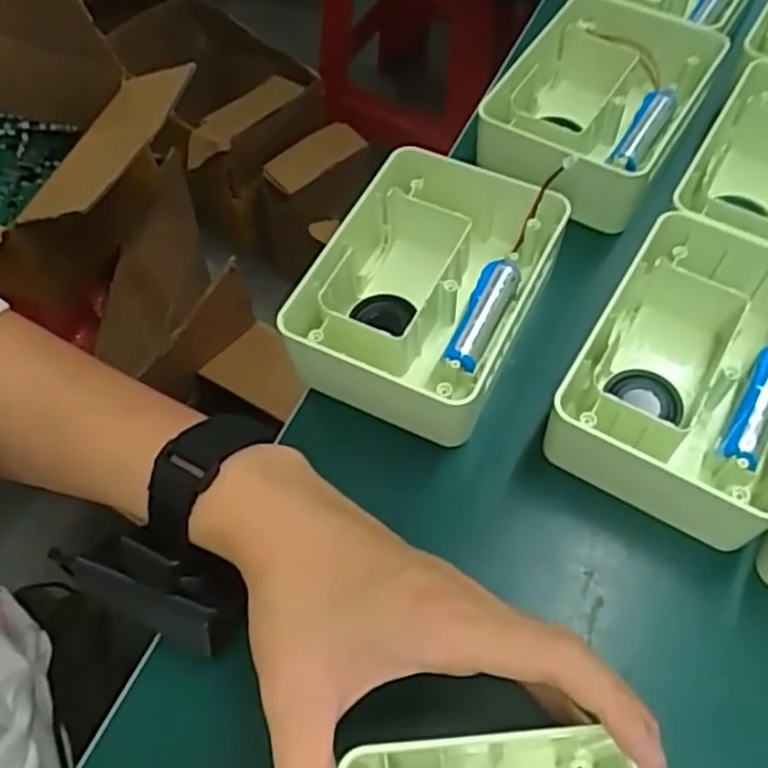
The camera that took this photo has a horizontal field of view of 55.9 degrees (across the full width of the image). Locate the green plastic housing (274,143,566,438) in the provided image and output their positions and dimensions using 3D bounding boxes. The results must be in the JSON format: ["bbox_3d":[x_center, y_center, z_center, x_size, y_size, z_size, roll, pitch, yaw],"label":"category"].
[{"bbox_3d":[0.023,-0.049,0.389,0.110,0.053,0.144,21,63,11],"label":"green plastic housing"}]

